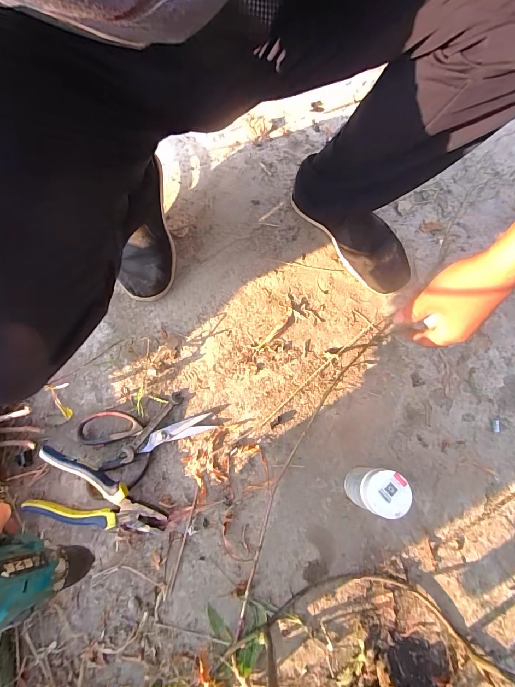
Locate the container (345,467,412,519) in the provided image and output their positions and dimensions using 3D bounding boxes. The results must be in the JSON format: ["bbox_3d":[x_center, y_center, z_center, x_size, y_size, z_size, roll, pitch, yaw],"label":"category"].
[{"bbox_3d":[0.139,0.177,0.411,0.048,0.109,0.047,3,69,3],"label":"container"}]

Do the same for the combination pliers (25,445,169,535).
[{"bbox_3d":[-0.210,0.206,0.445,0.184,0.035,0.076,17,70,8],"label":"combination pliers"}]

